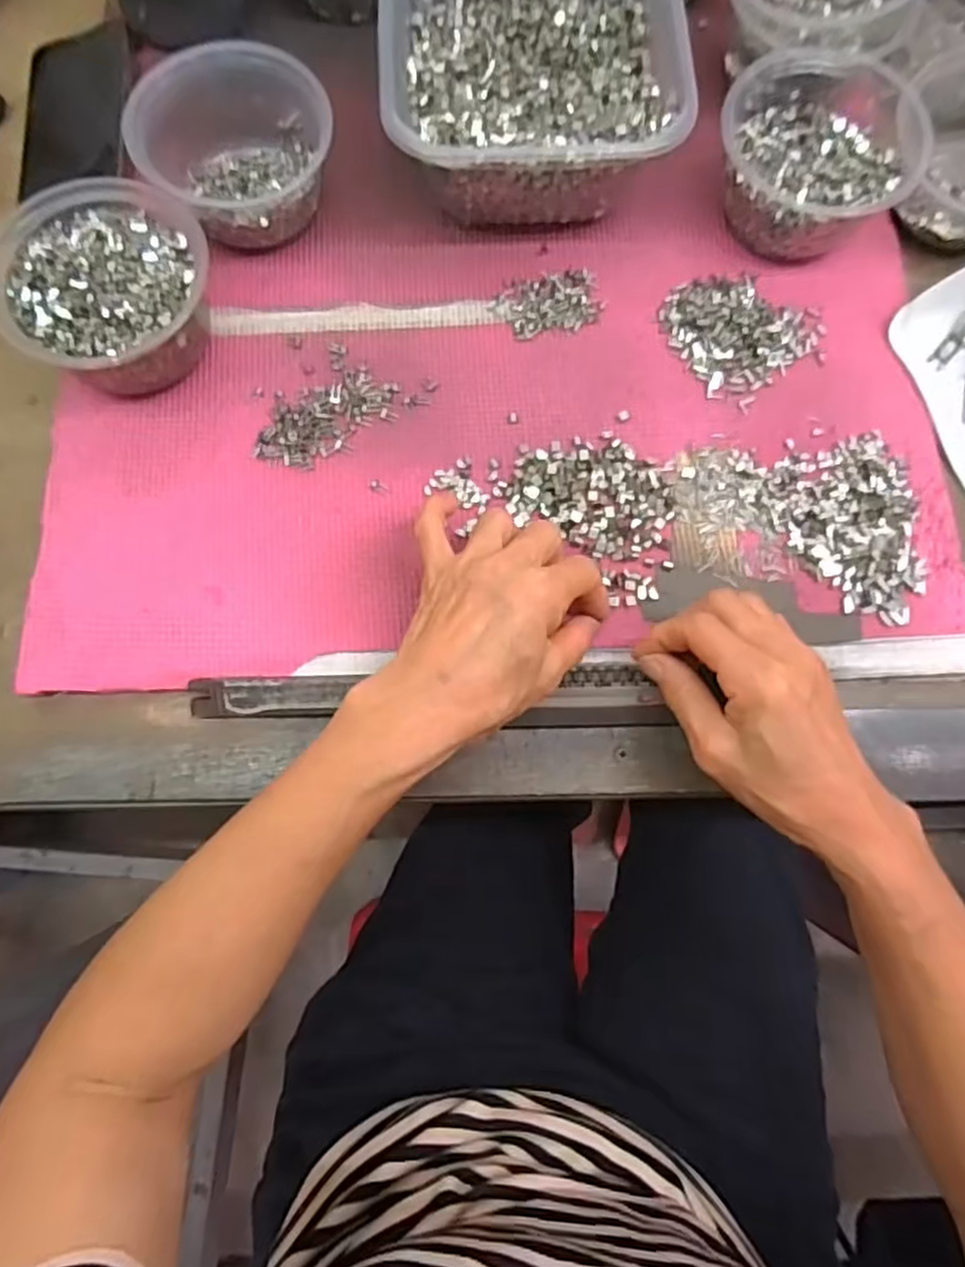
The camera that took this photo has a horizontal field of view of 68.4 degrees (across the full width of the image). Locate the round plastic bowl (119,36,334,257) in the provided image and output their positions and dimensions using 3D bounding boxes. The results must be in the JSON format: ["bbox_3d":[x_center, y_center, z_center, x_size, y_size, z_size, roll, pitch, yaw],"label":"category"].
[{"bbox_3d":[-0.146,-0.288,0.427,0.110,0.070,0.095,-35,79,-7],"label":"round plastic bowl"}]

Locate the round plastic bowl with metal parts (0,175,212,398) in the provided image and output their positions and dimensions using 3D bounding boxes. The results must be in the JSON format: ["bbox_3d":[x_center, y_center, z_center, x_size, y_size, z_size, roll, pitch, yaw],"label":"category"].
[{"bbox_3d":[-0.211,-0.197,0.409,0.113,0.060,0.116,0,77,0],"label":"round plastic bowl with metal parts"}]

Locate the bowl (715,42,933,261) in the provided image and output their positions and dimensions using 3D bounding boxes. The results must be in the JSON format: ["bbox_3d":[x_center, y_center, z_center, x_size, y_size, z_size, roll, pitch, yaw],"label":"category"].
[{"bbox_3d":[0.201,-0.289,0.433,0.114,0.058,0.111,0,77,0],"label":"bowl"}]

